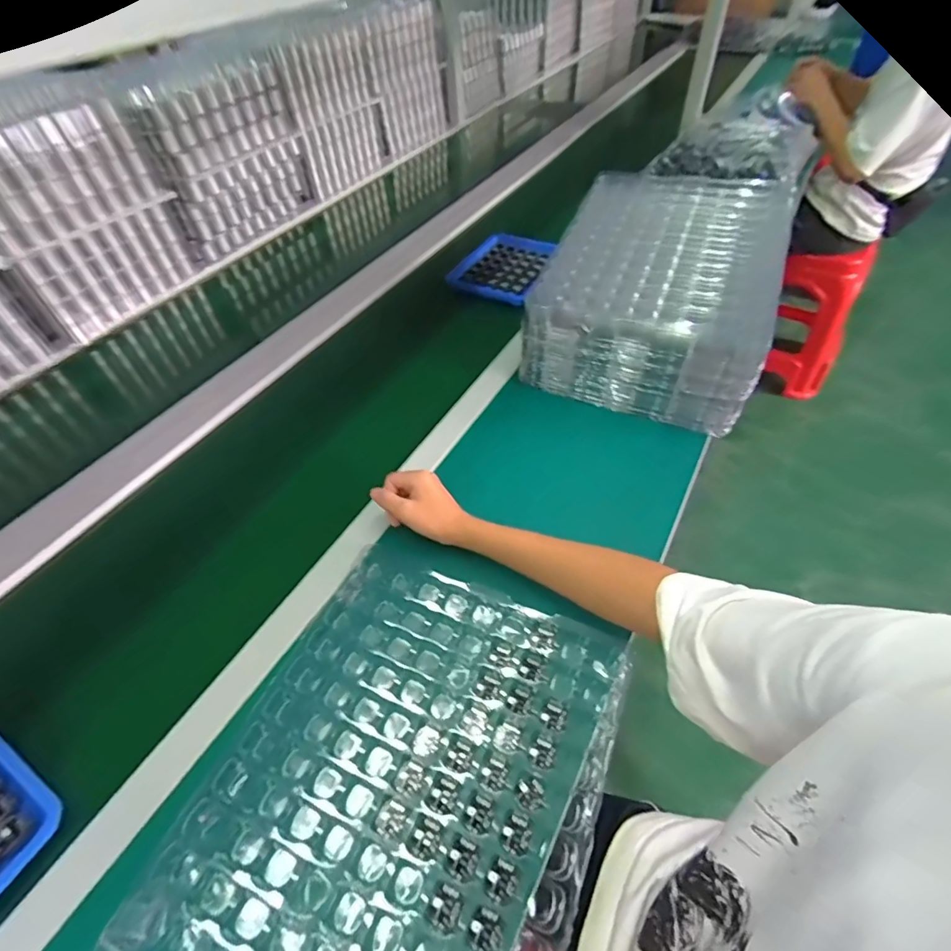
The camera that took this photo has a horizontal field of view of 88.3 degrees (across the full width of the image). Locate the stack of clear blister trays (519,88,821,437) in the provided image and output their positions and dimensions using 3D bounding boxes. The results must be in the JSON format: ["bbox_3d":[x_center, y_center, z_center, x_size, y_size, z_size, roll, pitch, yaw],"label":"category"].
[{"bbox_3d":[0.276,-0.291,0.745,0.303,0.171,0.386,16,53,15],"label":"stack of clear blister trays"}]

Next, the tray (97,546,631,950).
[{"bbox_3d":[-0.055,0.256,0.411,0.300,0.033,0.359,19,53,17],"label":"tray"}]

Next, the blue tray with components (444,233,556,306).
[{"bbox_3d":[0.063,-0.414,0.963,0.176,0.015,0.226,25,57,22],"label":"blue tray with components"}]

